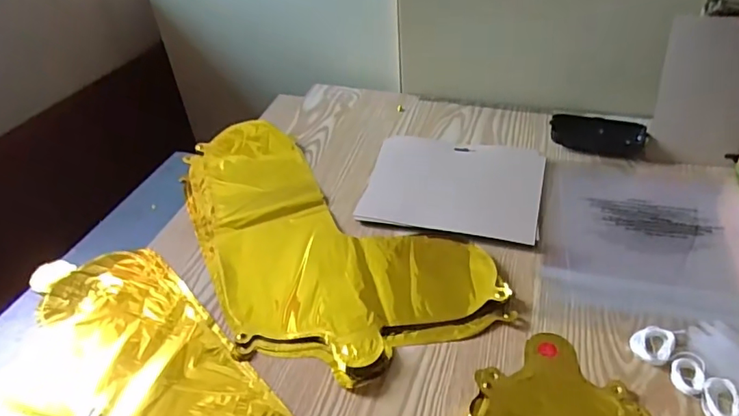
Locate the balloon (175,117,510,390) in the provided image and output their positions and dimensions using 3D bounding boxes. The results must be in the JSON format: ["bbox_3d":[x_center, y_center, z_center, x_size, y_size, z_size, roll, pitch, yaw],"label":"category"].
[{"bbox_3d":[-0.068,0.009,0.578,0.232,0.015,0.418,-21,42,-19],"label":"balloon"}]

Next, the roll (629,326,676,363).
[{"bbox_3d":[0.230,0.110,0.428,0.030,0.006,0.036,28,49,34],"label":"roll"}]

